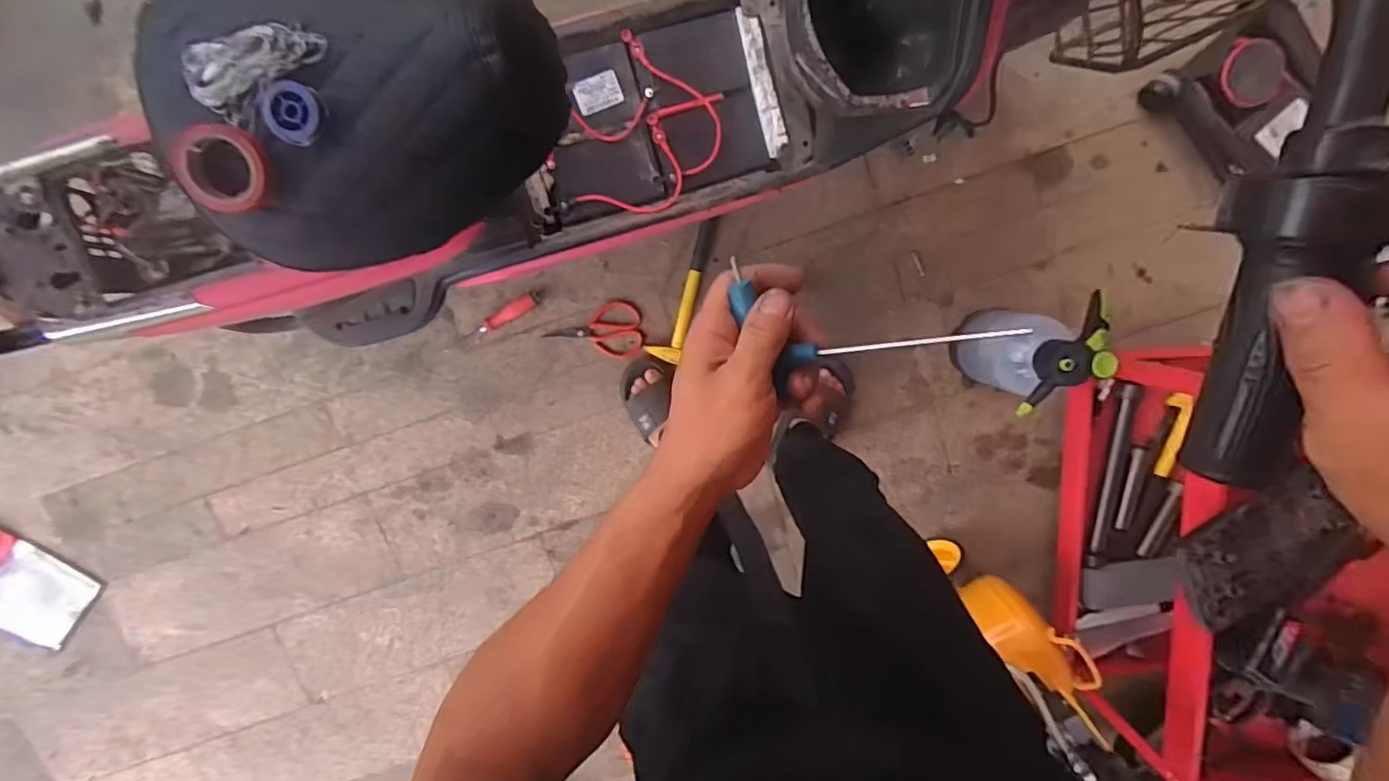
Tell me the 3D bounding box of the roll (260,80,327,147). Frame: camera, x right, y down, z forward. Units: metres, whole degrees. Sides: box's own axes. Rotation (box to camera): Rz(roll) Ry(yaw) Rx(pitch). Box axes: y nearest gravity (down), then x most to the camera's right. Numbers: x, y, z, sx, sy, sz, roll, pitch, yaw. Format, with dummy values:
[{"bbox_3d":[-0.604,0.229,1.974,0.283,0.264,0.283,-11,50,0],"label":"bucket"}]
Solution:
[{"bbox_3d":[-0.288,-0.199,0.441,0.040,0.011,0.040,0,101,-3],"label":"roll"}]

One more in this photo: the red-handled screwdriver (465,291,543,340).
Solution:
[{"bbox_3d":[-0.382,-0.149,1.230,0.162,0.026,0.035,-28,101,3],"label":"red-handled screwdriver"}]

